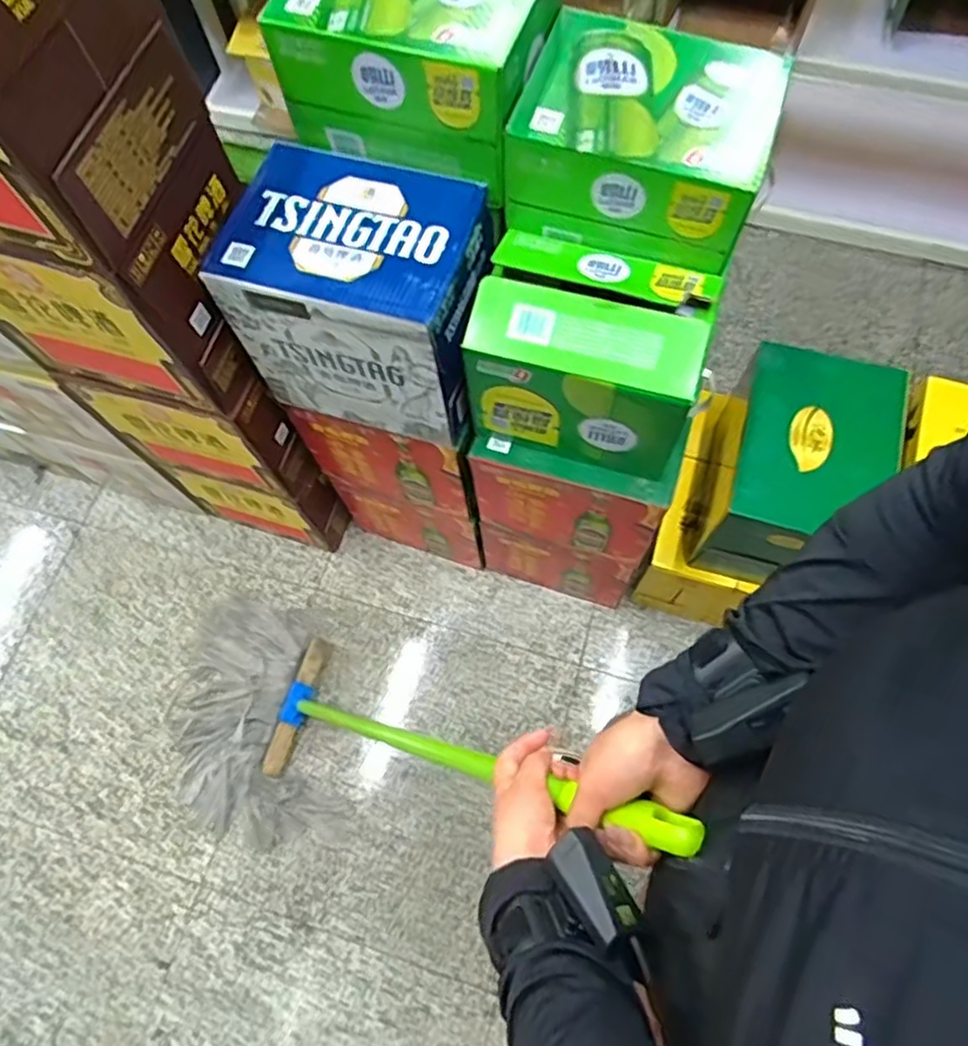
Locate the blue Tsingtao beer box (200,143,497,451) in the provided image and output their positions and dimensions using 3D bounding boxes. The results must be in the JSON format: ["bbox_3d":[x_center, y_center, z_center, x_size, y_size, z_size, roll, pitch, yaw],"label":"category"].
[{"bbox_3d":[-0.144,-0.284,0.894,0.290,0.259,0.208,17,71,9],"label":"blue Tsingtao beer box"}]

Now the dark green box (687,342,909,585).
[{"bbox_3d":[0.487,-0.082,1.112,0.204,0.316,0.310,16,71,8],"label":"dark green box"}]

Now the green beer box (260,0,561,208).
[{"bbox_3d":[-0.070,-0.545,0.786,0.272,0.139,0.212,18,70,10],"label":"green beer box"}]

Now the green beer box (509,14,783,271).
[{"bbox_3d":[0.187,-0.454,0.799,0.273,0.133,0.223,17,71,9],"label":"green beer box"}]

